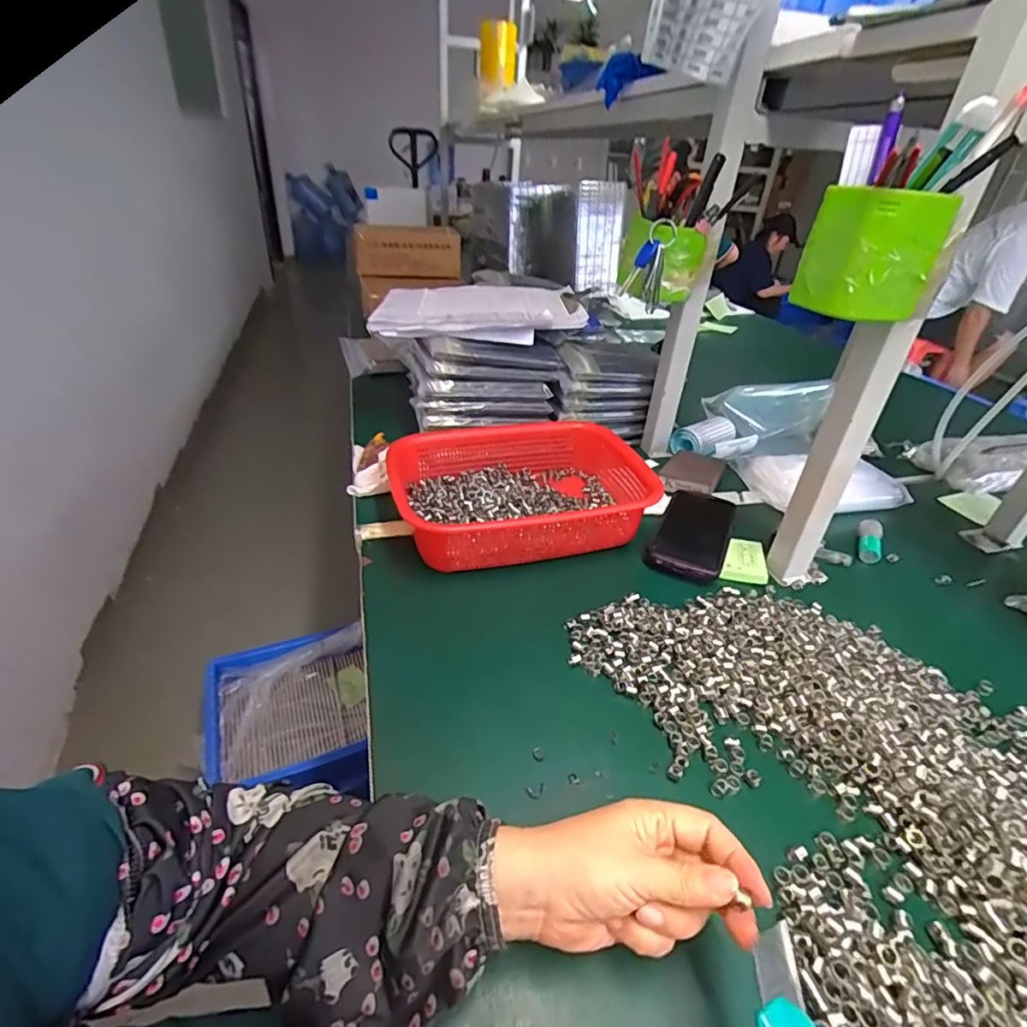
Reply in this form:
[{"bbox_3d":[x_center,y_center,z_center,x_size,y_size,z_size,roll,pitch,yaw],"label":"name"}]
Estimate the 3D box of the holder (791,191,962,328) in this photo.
[{"bbox_3d":[0.262,-0.190,0.394,0.072,0.079,0.064,-4,35,-12],"label":"holder"}]

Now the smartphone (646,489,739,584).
[{"bbox_3d":[0.211,0.016,0.623,0.079,0.011,0.169,19,36,20],"label":"smartphone"}]

